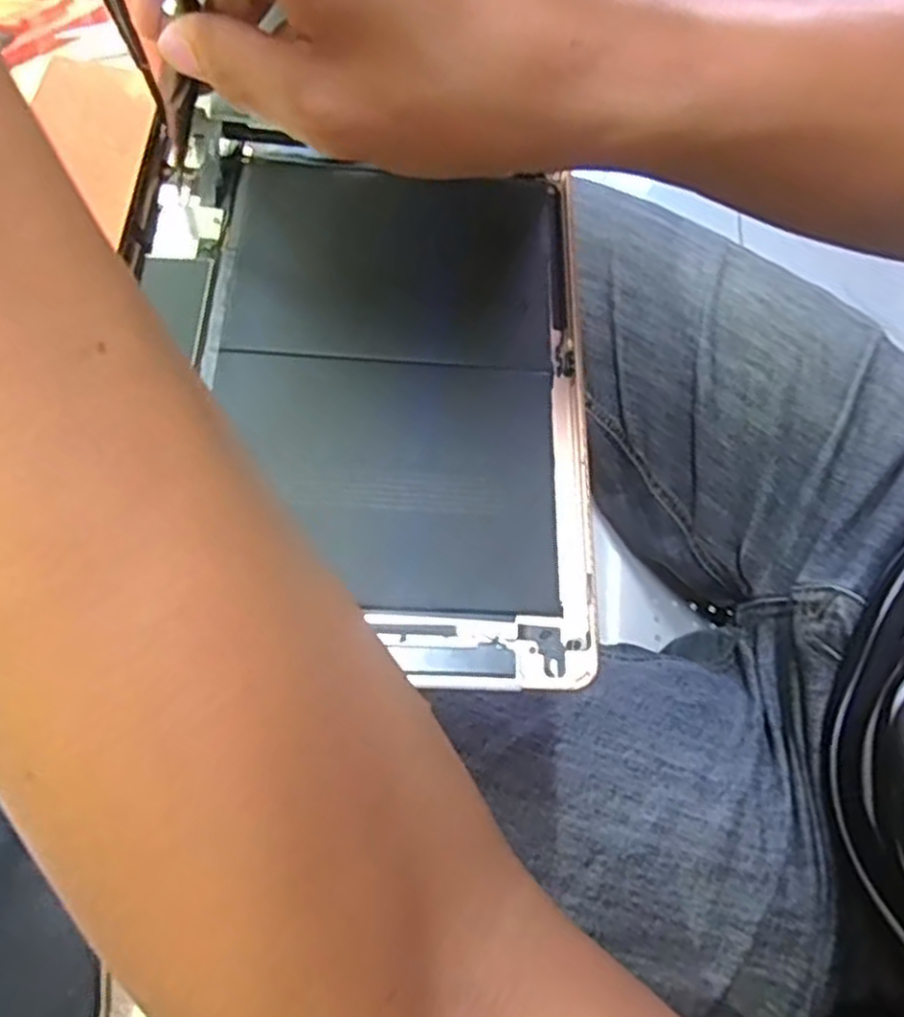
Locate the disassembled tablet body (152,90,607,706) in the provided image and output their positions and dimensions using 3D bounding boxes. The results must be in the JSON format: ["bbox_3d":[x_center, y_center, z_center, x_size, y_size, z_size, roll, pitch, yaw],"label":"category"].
[{"bbox_3d":[-0.032,-0.049,0.282,0.164,0.008,0.220,4,65,-5],"label":"disassembled tablet body"}]

